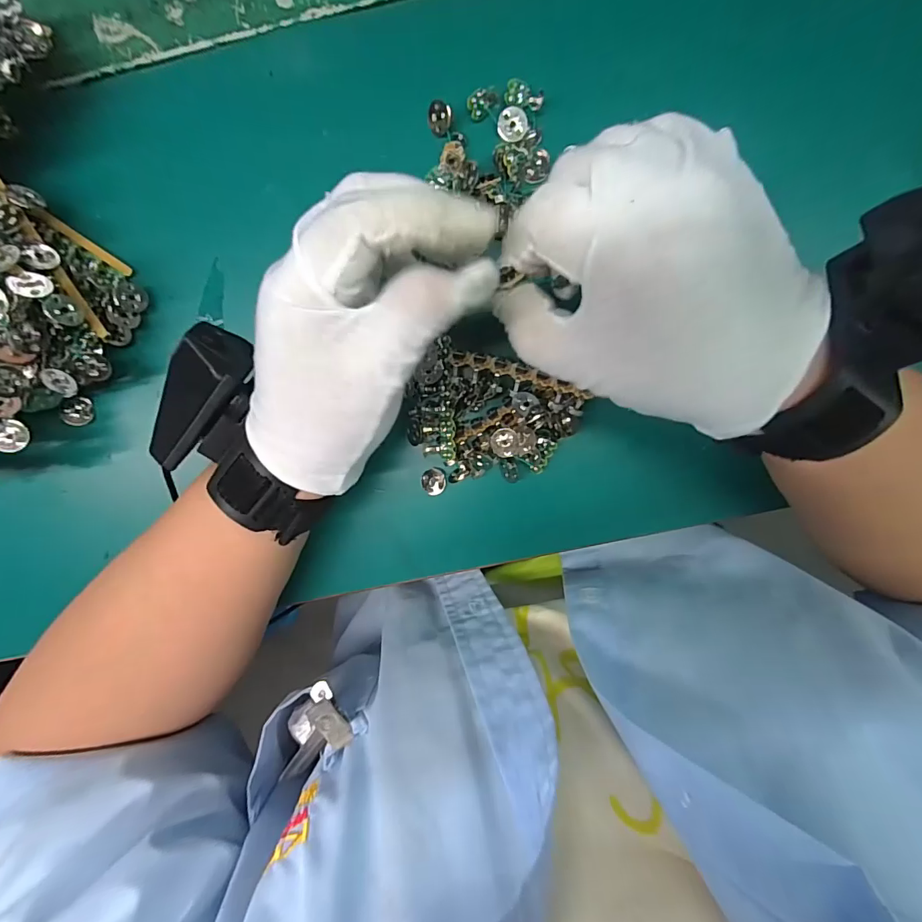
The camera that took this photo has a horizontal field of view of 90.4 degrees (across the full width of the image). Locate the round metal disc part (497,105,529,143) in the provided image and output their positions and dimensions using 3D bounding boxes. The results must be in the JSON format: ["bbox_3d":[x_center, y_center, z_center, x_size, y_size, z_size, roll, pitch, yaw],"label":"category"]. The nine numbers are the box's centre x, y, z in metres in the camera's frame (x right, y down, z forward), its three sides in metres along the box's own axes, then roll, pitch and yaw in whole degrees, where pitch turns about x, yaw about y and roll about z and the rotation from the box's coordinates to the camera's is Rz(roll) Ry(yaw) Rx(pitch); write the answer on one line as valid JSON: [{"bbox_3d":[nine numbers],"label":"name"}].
[{"bbox_3d":[0.027,-0.176,0.240,0.016,0.004,0.016,0,98,0],"label":"round metal disc part"}]

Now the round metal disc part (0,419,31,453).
[{"bbox_3d":[-0.234,-0.013,0.238,0.015,0.004,0.016,52,58,-30],"label":"round metal disc part"}]

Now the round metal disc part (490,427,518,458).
[{"bbox_3d":[0.023,-0.010,0.247,0.014,0.007,0.015,0,98,0],"label":"round metal disc part"}]

